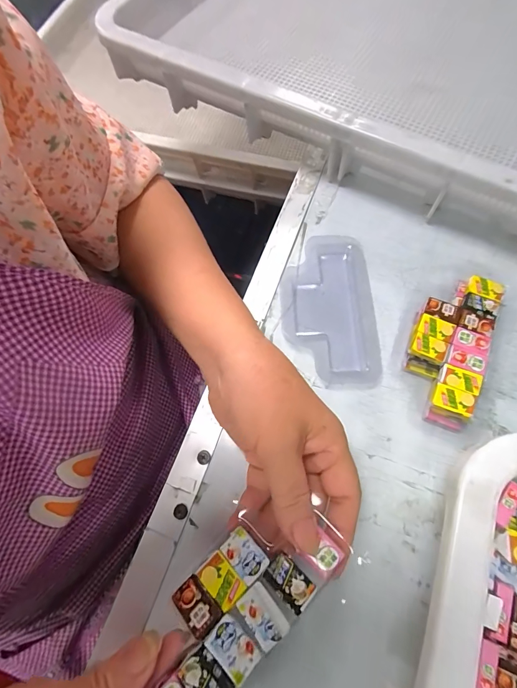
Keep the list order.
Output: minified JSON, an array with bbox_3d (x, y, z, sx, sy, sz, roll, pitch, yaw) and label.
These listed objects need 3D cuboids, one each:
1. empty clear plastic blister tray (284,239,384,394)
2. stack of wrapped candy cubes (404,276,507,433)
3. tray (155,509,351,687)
[{"bbox_3d":[0.060,-0.030,0.301,0.077,0.008,0.141,-1,68,1],"label":"empty clear plastic blister tray"},{"bbox_3d":[0.145,0.001,0.273,0.053,0.031,0.116,22,70,10],"label":"stack of wrapped candy cubes"},{"bbox_3d":[-0.011,0.134,0.183,0.118,0.012,0.051,-41,73,-14],"label":"tray"}]

